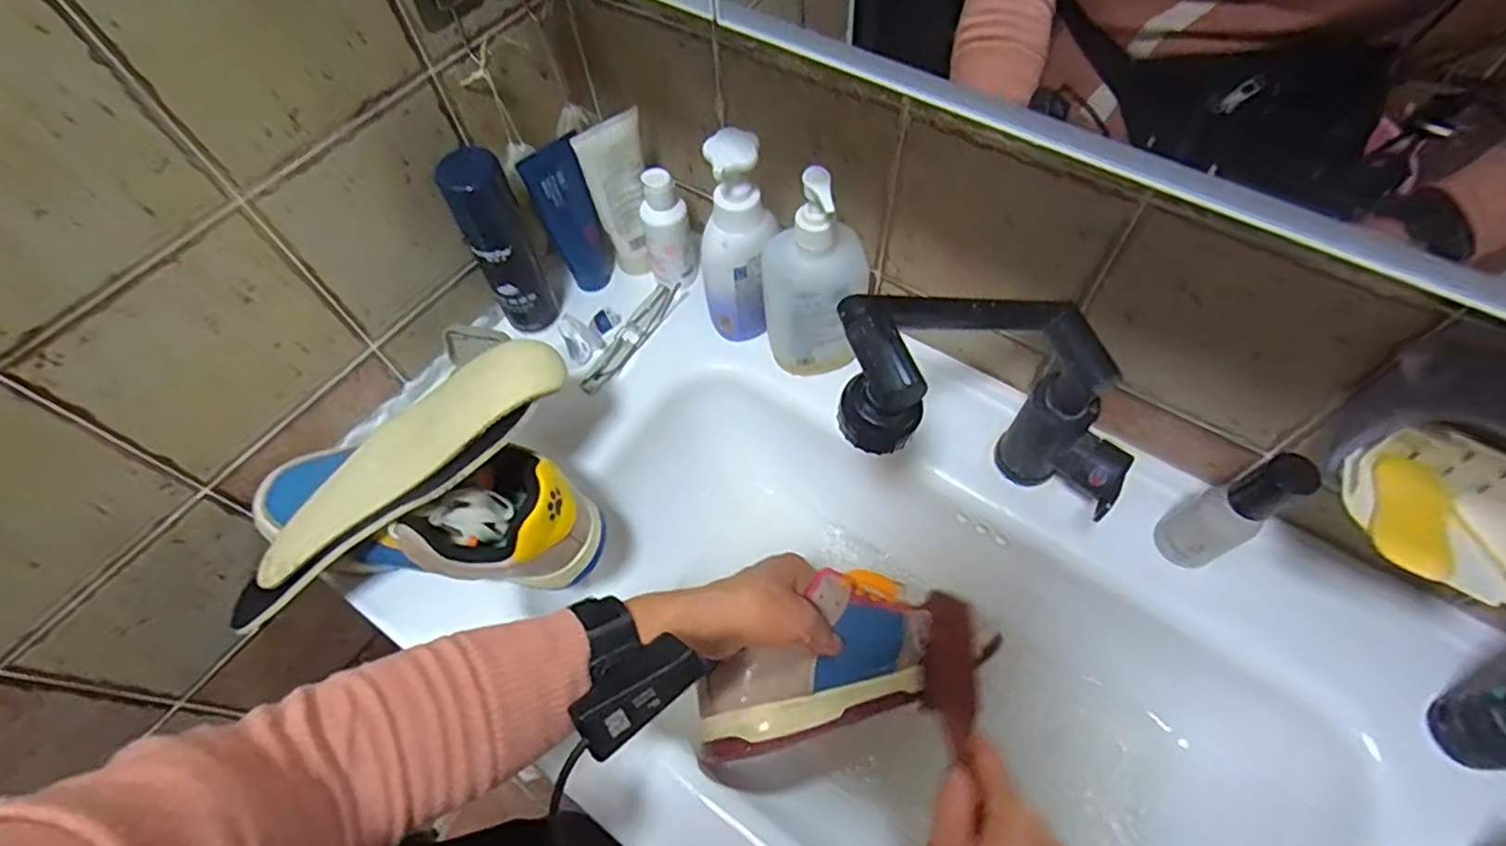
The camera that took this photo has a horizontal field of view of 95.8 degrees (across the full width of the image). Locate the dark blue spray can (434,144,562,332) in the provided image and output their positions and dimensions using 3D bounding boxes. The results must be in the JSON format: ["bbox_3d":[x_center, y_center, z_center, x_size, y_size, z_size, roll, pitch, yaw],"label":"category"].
[{"bbox_3d":[-0.222,-0.159,0.611,0.053,0.191,0.052,-1,61,2],"label":"dark blue spray can"}]

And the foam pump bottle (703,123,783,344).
[{"bbox_3d":[-0.014,-0.149,0.580,0.064,0.199,0.045,-1,61,3],"label":"foam pump bottle"}]

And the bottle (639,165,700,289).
[{"bbox_3d":[-0.081,-0.184,0.650,0.045,0.115,0.040,-14,61,-5],"label":"bottle"}]

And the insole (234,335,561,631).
[{"bbox_3d":[-0.262,0.038,0.495,0.282,0.030,0.093,-39,65,-2],"label":"insole"}]

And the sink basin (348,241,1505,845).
[{"bbox_3d":[0.155,0.215,0.573,0.797,0.157,0.450,29,66,17],"label":"sink basin"}]

